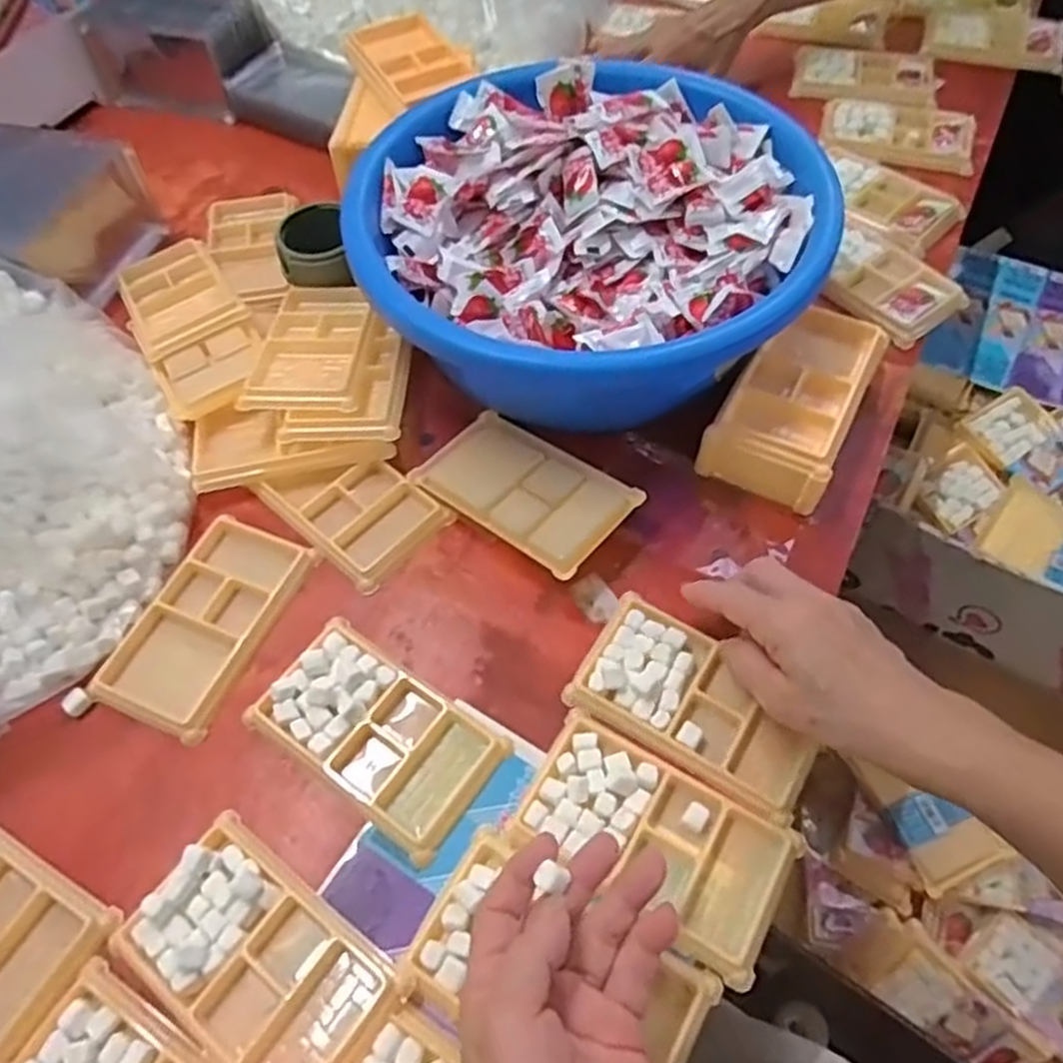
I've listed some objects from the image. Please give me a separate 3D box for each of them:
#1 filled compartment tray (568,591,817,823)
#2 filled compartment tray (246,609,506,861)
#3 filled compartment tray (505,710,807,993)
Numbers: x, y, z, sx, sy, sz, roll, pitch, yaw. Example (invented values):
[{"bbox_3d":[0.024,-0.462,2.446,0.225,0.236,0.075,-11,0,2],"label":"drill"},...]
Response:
[{"bbox_3d":[0.095,0.097,0.448,0.133,0.018,0.077,29,65,16],"label":"filled compartment tray"},{"bbox_3d":[-0.087,0.113,0.445,0.132,0.014,0.075,31,64,20],"label":"filled compartment tray"},{"bbox_3d":[0.062,0.159,0.410,0.135,0.016,0.075,28,63,18],"label":"filled compartment tray"}]

